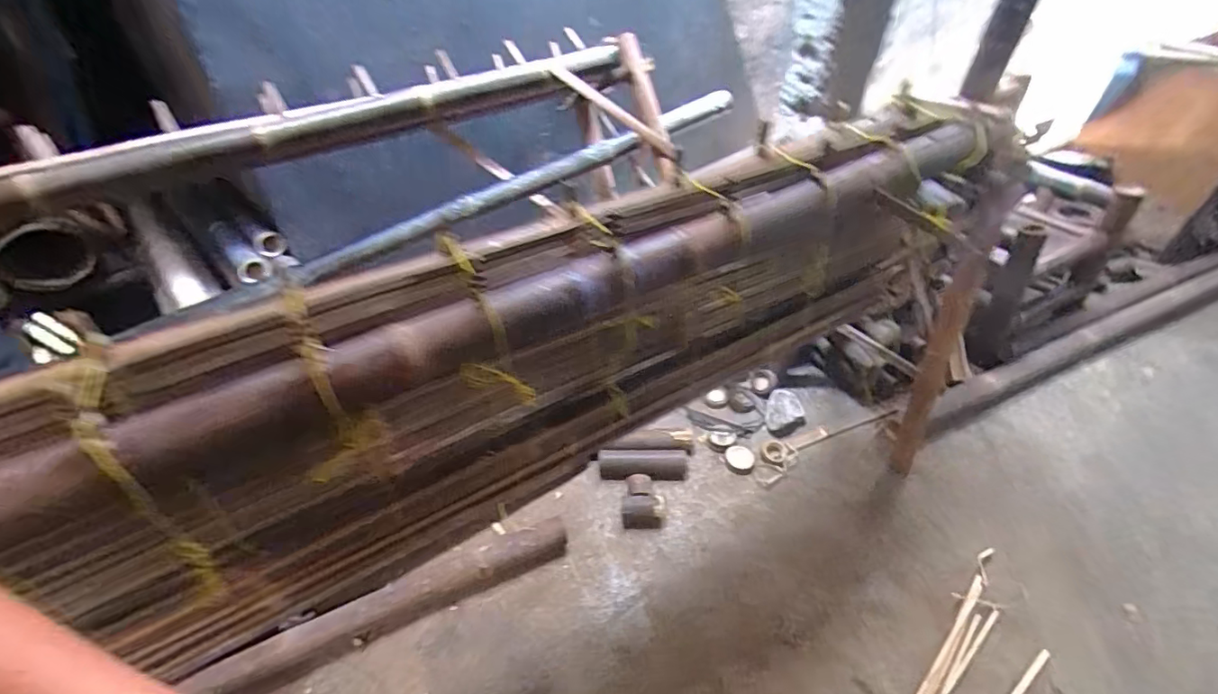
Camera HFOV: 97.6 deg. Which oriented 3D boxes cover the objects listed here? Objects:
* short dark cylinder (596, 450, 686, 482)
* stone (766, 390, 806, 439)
[{"bbox_3d":[0.098,0.342,1.531,0.254,0.067,0.075,-4,42,-2],"label":"short dark cylinder"},{"bbox_3d":[0.551,0.208,1.658,0.117,0.054,0.167,10,43,13],"label":"stone"}]

